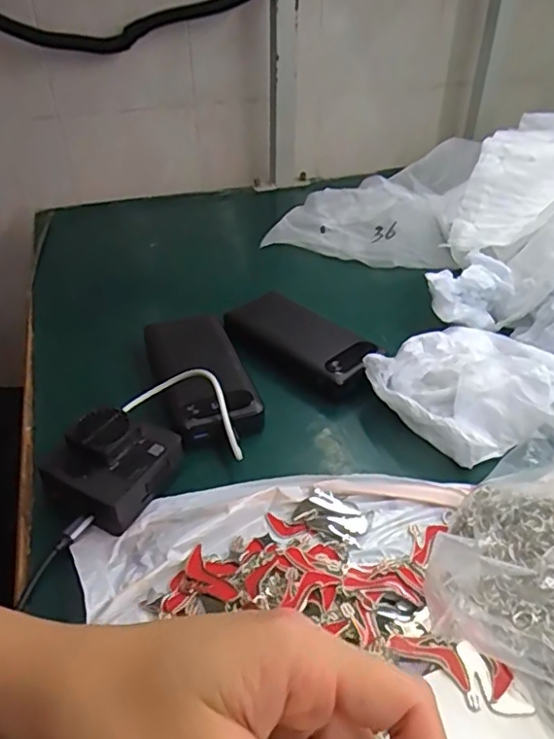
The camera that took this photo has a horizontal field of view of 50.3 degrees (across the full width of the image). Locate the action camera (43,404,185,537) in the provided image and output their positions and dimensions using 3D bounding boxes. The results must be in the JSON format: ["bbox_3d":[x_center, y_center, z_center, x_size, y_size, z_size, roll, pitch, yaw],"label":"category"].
[{"bbox_3d":[-0.118,0.067,0.422,0.070,0.046,0.083,20,43,26],"label":"action camera"}]

